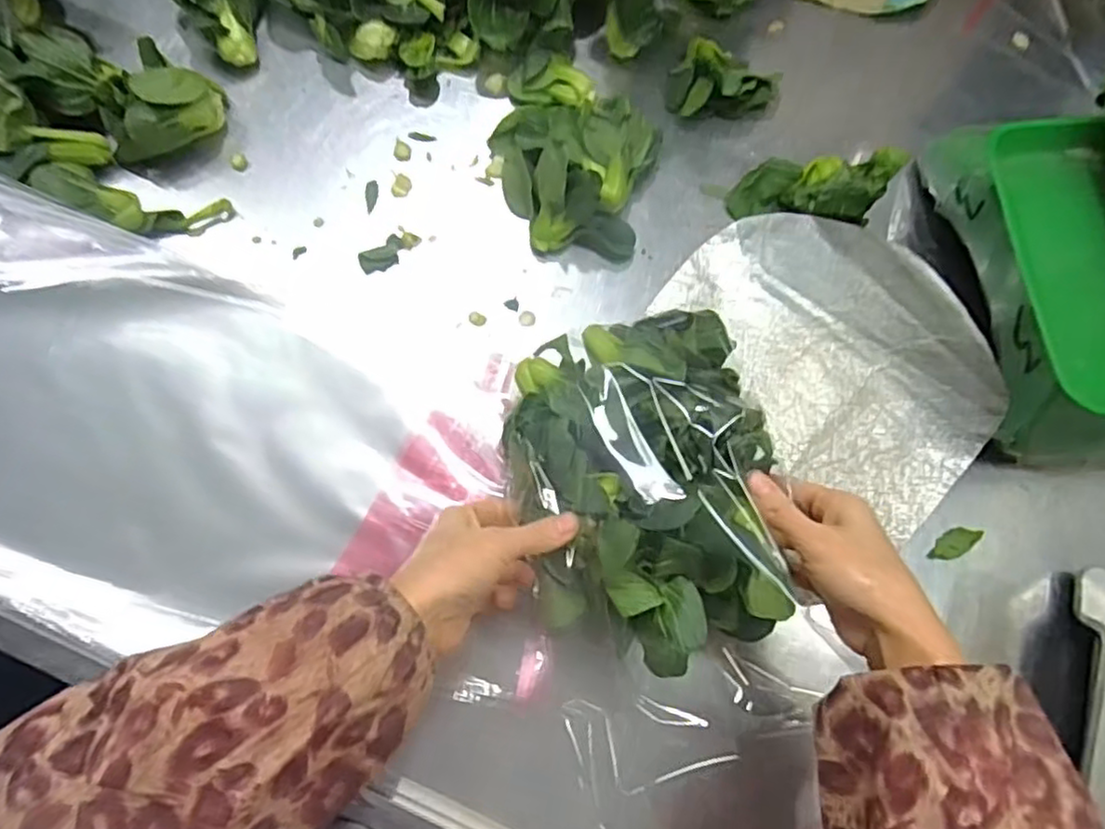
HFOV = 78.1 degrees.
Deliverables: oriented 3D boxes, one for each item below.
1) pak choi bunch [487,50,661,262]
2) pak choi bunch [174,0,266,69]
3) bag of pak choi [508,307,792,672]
[{"bbox_3d":[0.019,-0.222,0.556,0.136,0.056,0.178,14,73,-1],"label":"pak choi bunch"},{"bbox_3d":[-0.266,-0.336,0.566,0.075,0.051,0.074,-36,80,-13],"label":"pak choi bunch"},{"bbox_3d":[0.058,0.039,0.419,0.158,0.065,0.211,-10,75,-4],"label":"bag of pak choi"}]

